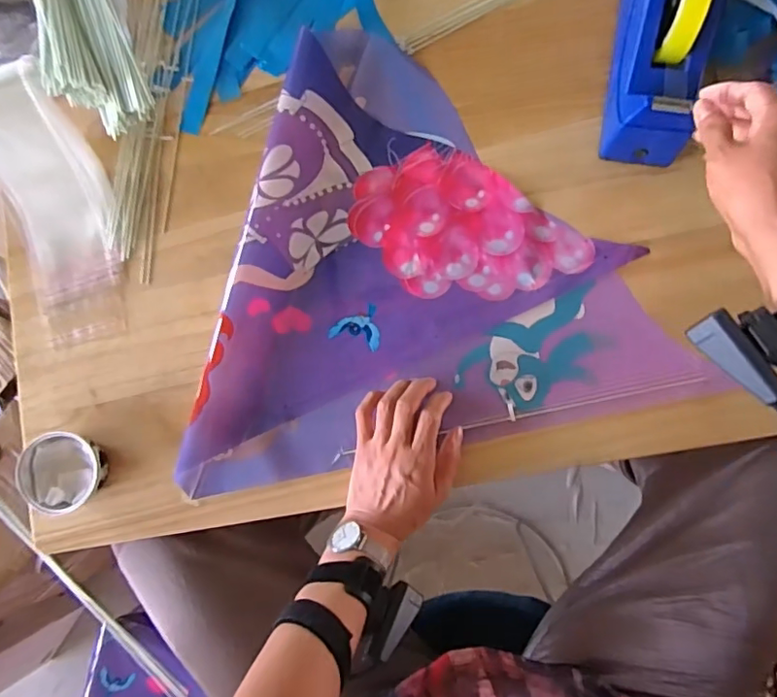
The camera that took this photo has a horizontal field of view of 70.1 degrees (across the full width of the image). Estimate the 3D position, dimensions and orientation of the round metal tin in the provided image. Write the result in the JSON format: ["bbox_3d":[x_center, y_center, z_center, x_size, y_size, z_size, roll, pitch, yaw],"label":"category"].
[{"bbox_3d":[-0.334,0.126,0.566,0.078,0.035,0.077,-1,83,6],"label":"round metal tin"}]

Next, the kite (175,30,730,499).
[{"bbox_3d":[0.000,-0.112,0.570,0.486,0.039,0.426,-15,82,4],"label":"kite"}]

